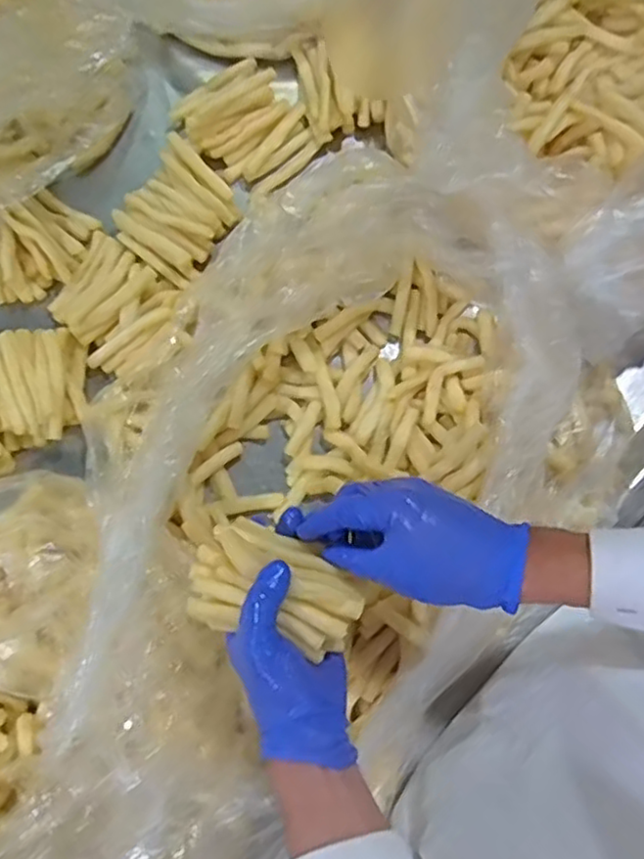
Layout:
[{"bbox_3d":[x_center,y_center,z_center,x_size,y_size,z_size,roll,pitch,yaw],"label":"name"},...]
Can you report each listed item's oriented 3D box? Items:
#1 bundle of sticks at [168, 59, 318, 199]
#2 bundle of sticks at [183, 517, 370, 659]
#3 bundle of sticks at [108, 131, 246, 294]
[{"bbox_3d":[-0.078,-0.318,0.697,0.114,0.030,0.139,-39,81,-8],"label":"bundle of sticks"},{"bbox_3d":[-0.033,0.110,0.455,0.115,0.035,0.074,25,79,5],"label":"bundle of sticks"},{"bbox_3d":[-0.143,-0.219,0.673,0.108,0.024,0.118,39,80,8],"label":"bundle of sticks"}]

